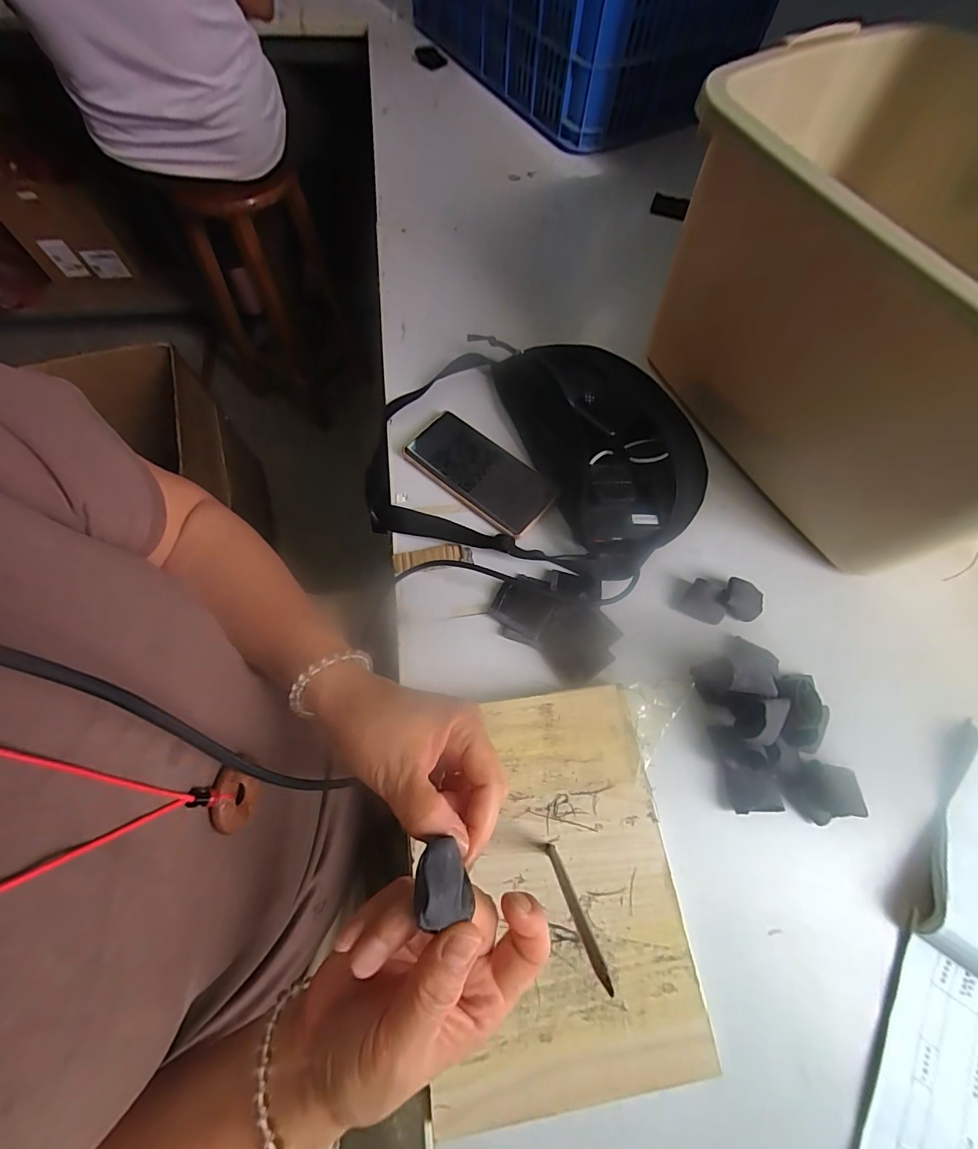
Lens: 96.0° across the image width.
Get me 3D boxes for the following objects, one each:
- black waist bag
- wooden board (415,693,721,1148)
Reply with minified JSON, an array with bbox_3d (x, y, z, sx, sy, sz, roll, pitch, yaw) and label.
[{"bbox_3d":[0.050,-0.145,0.462,0.348,0.061,0.272,13,67,4],"label":"black waist bag"},{"bbox_3d":[0.041,0.222,0.329,0.177,0.024,0.246,-7,67,-5],"label":"wooden board"}]

